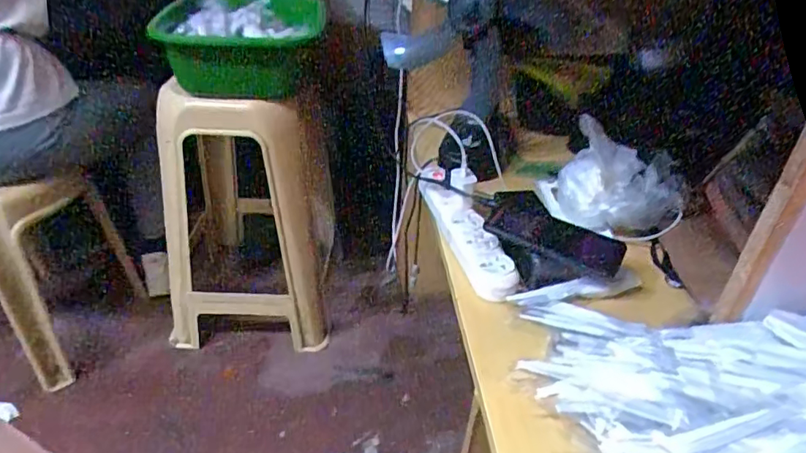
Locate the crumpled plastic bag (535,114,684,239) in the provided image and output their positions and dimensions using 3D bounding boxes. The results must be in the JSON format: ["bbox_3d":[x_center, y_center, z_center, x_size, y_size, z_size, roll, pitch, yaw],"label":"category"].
[{"bbox_3d":[0.279,-0.062,0.740,0.128,0.109,0.162,-5,36,-12],"label":"crumpled plastic bag"}]

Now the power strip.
[{"bbox_3d":[0.072,-0.005,0.701,0.053,0.040,0.259,-7,36,-16],"label":"power strip"}]

